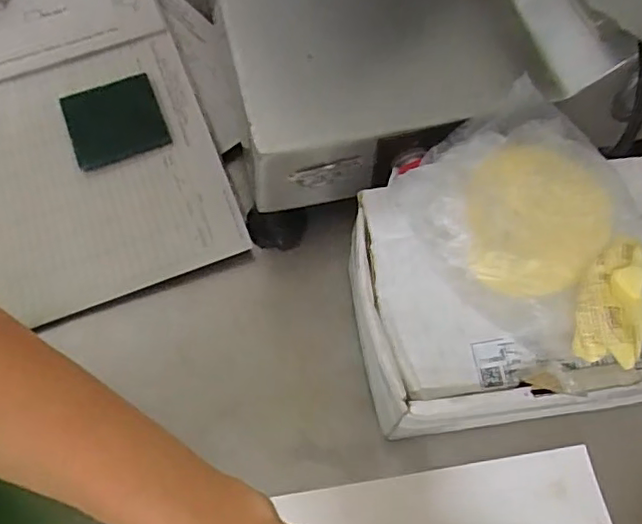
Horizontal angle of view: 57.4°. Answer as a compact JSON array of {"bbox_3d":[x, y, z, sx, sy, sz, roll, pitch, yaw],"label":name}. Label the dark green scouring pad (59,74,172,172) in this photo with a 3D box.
[{"bbox_3d":[-0.171,-0.116,0.488,0.074,0.006,0.080,-21,66,-11],"label":"dark green scouring pad"}]

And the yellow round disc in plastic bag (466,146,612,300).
[{"bbox_3d":[0.120,-0.023,0.331,0.075,0.023,0.081,1,64,-1],"label":"yellow round disc in plastic bag"}]

